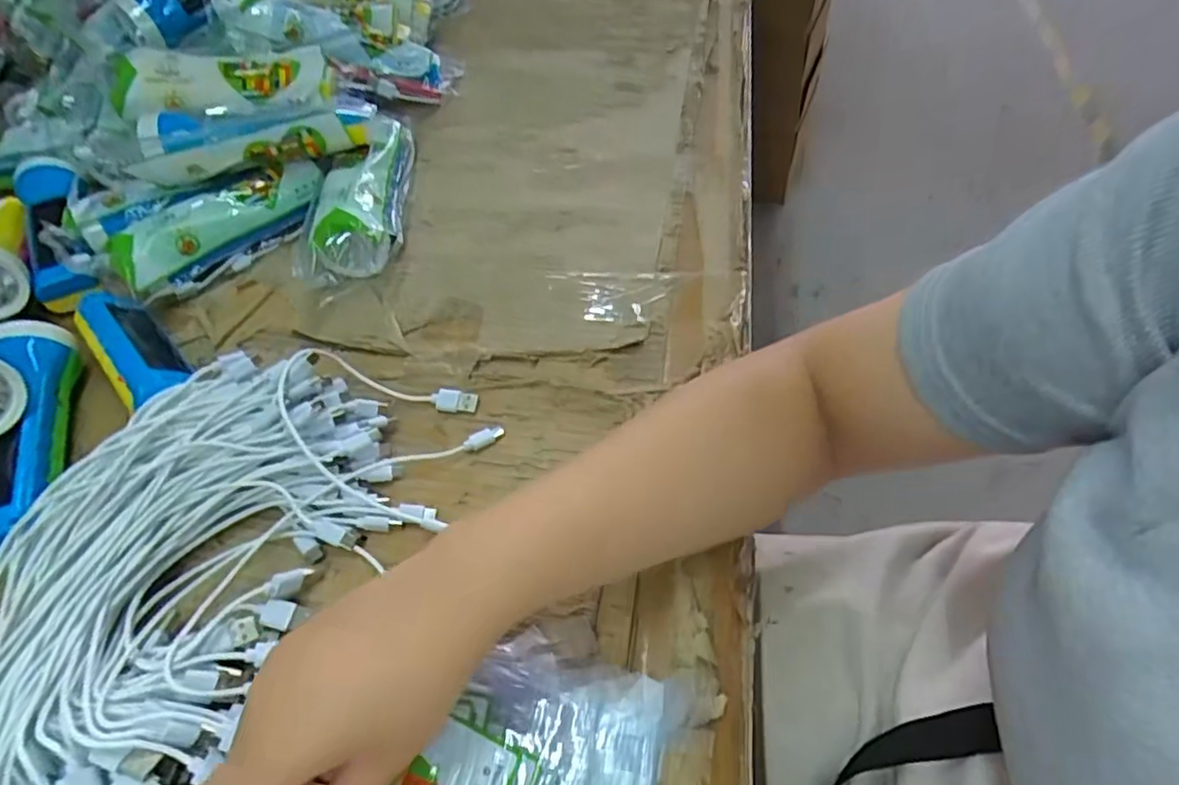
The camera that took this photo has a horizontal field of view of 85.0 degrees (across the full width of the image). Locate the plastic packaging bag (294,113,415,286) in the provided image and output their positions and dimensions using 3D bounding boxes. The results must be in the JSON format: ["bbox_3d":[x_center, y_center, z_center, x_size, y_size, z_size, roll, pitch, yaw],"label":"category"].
[{"bbox_3d":[-0.182,-0.152,0.511,0.072,0.047,0.157,-7,54,0],"label":"plastic packaging bag"}]

